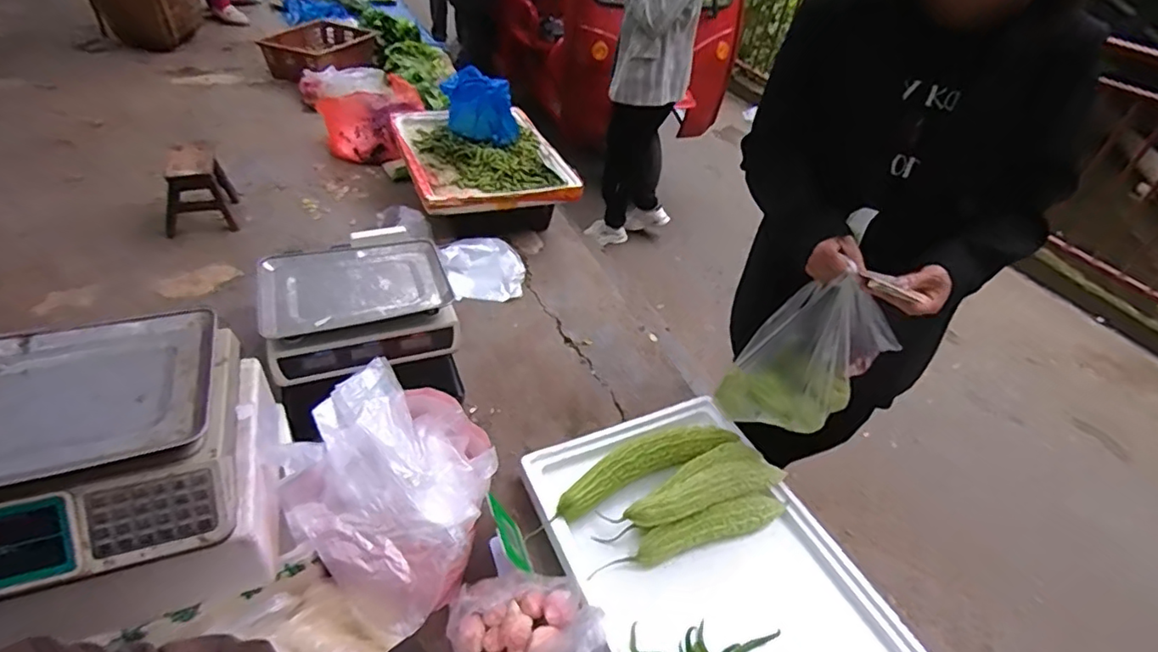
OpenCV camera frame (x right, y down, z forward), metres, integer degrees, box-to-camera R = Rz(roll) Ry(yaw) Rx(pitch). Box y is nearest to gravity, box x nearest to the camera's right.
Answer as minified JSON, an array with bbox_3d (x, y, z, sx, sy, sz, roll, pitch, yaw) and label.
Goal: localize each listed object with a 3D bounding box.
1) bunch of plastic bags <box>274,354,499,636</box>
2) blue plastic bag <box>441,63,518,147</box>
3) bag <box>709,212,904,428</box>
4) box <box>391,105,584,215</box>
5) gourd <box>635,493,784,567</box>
[{"bbox_3d":[-0.273,0.223,0.855,0.320,0.128,0.296,26,44,20],"label":"bunch of plastic bags"},{"bbox_3d":[-0.306,-0.654,1.687,0.243,0.181,0.118,20,43,14],"label":"blue plastic bag"},{"bbox_3d":[0.364,0.014,0.885,0.204,0.316,0.145,-15,46,-24],"label":"bag"},{"bbox_3d":[-0.300,-0.530,1.740,0.454,0.101,0.633,-12,45,-21],"label":"box"},{"bbox_3d":[0.233,0.351,0.992,0.292,0.055,0.056,-7,43,-16],"label":"gourd"}]

